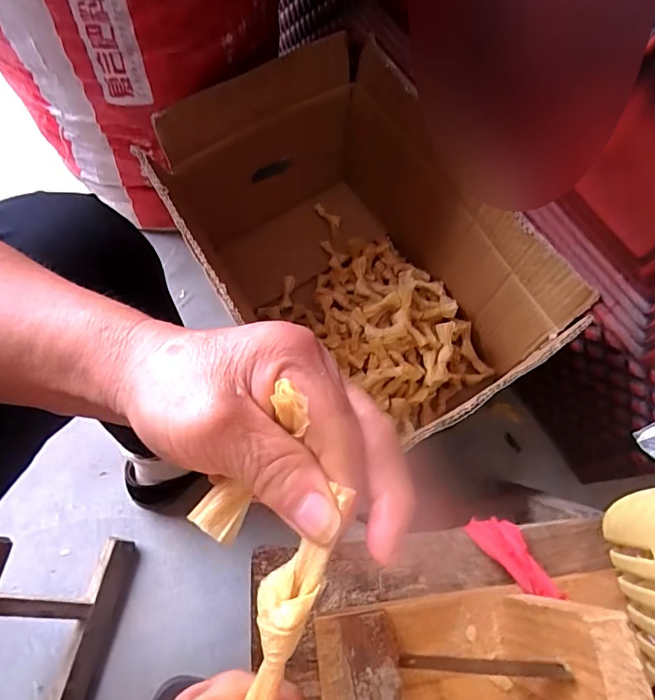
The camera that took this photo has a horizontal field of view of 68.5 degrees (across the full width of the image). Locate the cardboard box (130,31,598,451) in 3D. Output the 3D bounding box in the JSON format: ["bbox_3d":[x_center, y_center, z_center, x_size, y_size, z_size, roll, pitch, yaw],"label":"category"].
[{"bbox_3d":[0.030,-0.102,0.619,0.332,0.256,0.457,-33,74,-12],"label":"cardboard box"}]

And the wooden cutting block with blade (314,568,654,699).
[{"bbox_3d":[0.060,0.159,0.229,0.128,0.109,0.066,-12,71,-5],"label":"wooden cutting block with blade"}]

